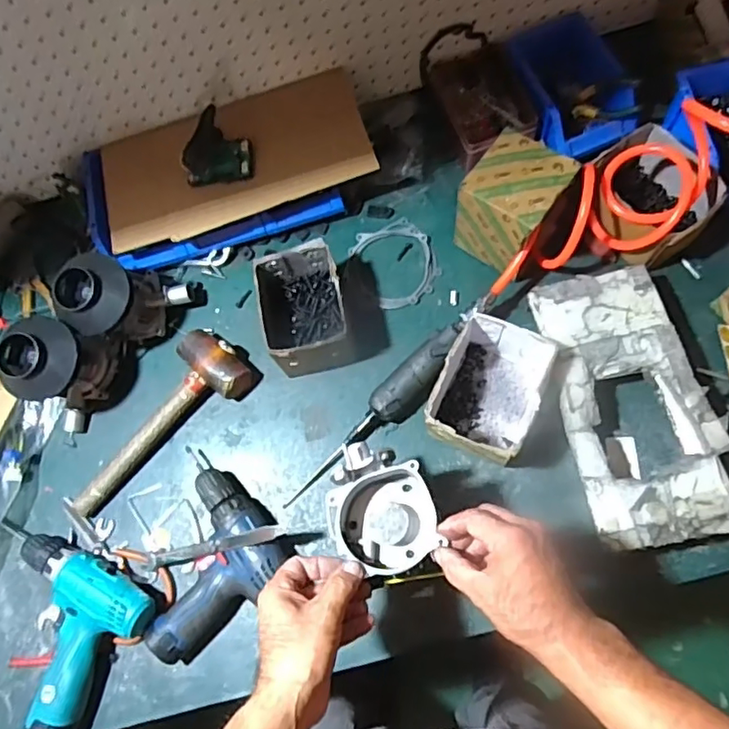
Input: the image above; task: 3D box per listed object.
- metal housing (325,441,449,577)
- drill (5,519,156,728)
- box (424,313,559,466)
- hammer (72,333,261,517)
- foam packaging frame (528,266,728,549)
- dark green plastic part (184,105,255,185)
[{"bbox_3d":[0.015,0.135,0.566,0.100,0.048,0.130,-14,70,-6],"label":"metal housing"},{"bbox_3d":[-0.381,0.309,0.672,0.225,0.078,0.197,27,71,9],"label":"drill"},{"bbox_3d":[0.145,0.033,0.682,0.118,0.107,0.156,22,71,8],"label":"box"},{"bbox_3d":[-0.270,0.071,0.737,0.282,0.058,0.103,-43,75,-15],"label":"hammer"},{"bbox_3d":[0.303,0.046,0.665,0.160,0.072,0.310,-8,70,-4],"label":"foam packaging frame"},{"bbox_3d":[-0.191,-0.275,0.748,0.085,0.093,0.054,-8,69,-4],"label":"dark green plastic part"}]

